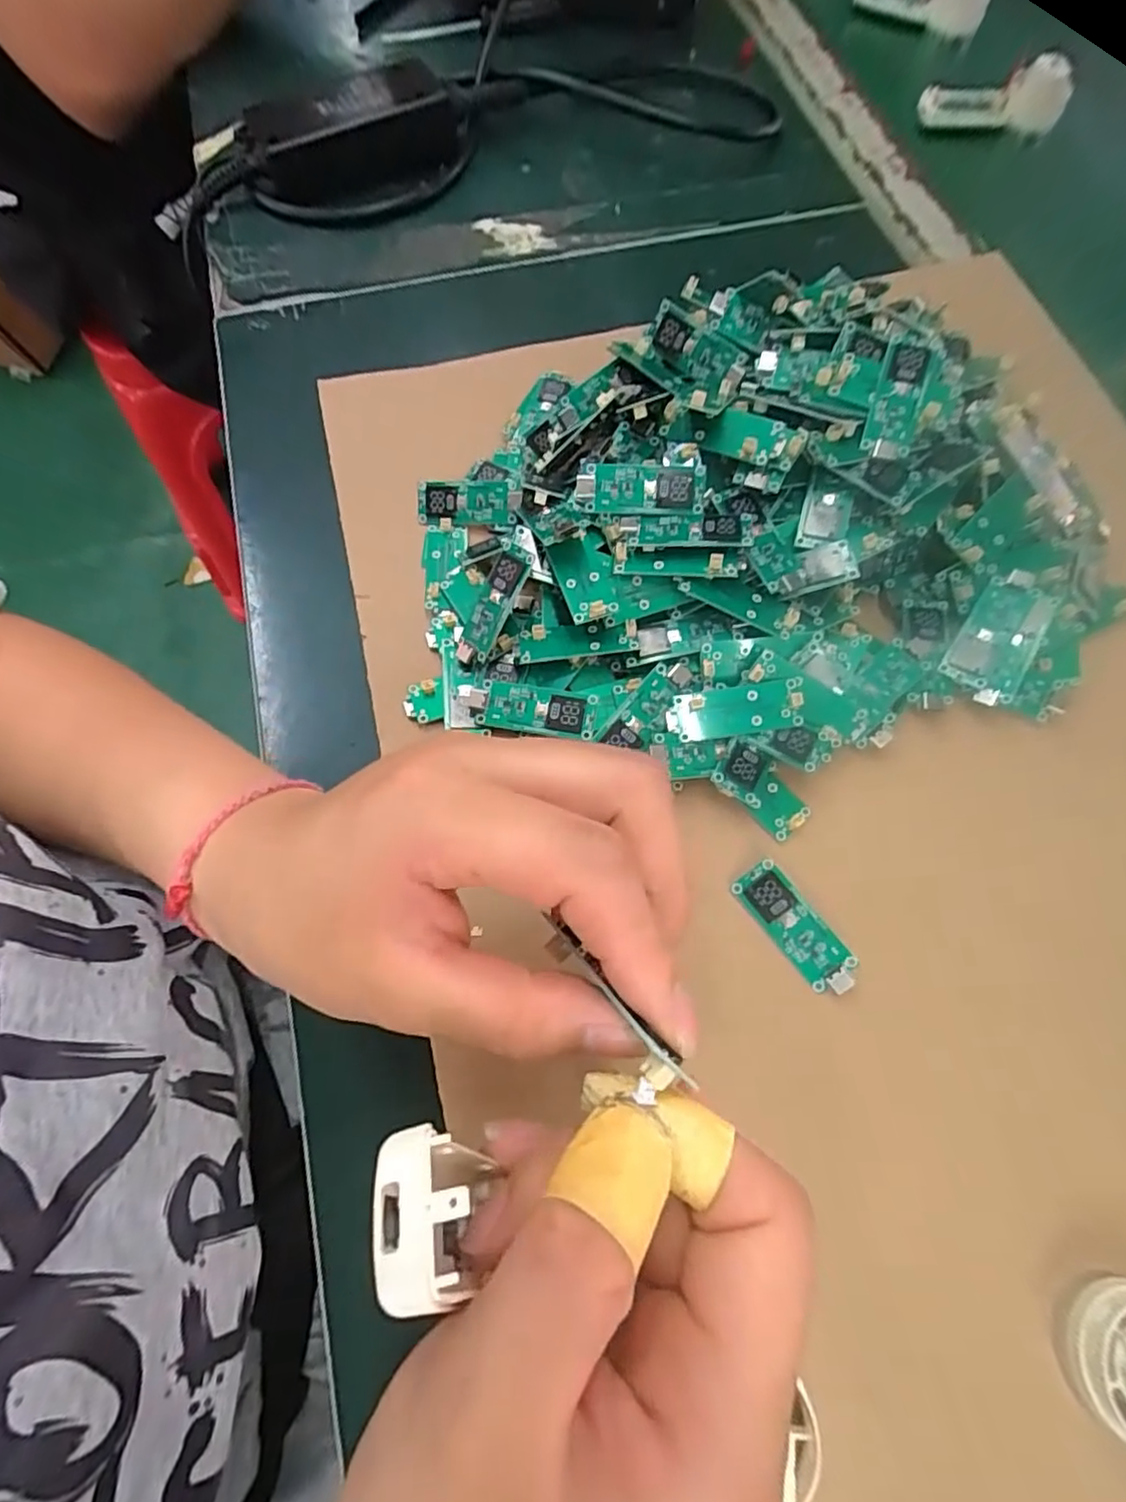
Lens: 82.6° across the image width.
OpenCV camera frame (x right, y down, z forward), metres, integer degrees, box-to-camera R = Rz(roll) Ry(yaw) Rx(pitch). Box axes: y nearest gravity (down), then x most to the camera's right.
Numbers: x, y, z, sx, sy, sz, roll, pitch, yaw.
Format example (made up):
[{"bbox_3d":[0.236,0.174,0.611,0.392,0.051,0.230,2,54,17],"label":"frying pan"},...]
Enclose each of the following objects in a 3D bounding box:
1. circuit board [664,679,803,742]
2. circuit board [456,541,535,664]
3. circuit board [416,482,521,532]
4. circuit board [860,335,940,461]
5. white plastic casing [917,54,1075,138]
[{"bbox_3d":[0.067,-0.016,0.249,0.052,0.006,0.018,-5,71,-4],"label":"circuit board"},{"bbox_3d":[-0.029,-0.059,0.263,0.015,0.005,0.052,32,109,13],"label":"circuit board"},{"bbox_3d":[-0.045,-0.114,0.297,0.046,0.006,0.020,3,107,6],"label":"circuit board"},{"bbox_3d":[0.134,-0.140,0.255,0.020,0.007,0.049,16,92,8],"label":"circuit board"},{"bbox_3d":[0.293,-0.440,0.433,0.103,0.033,0.010,1,70,-2],"label":"white plastic casing"}]

